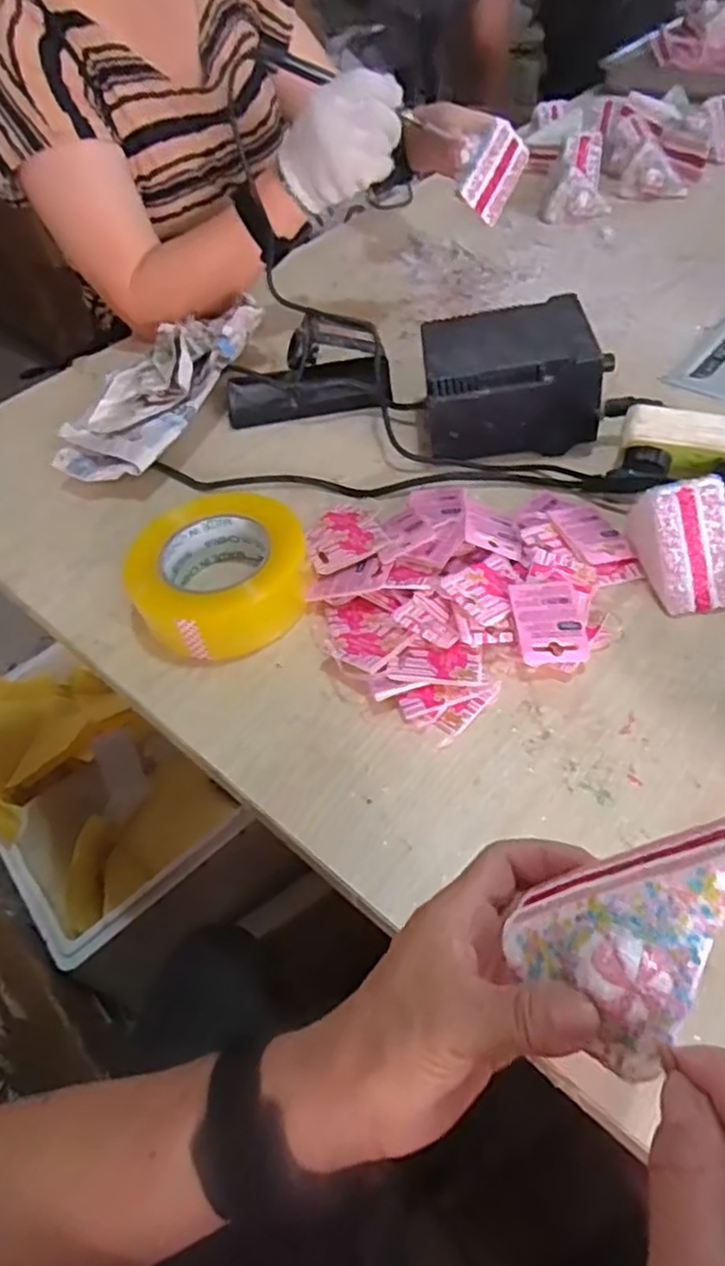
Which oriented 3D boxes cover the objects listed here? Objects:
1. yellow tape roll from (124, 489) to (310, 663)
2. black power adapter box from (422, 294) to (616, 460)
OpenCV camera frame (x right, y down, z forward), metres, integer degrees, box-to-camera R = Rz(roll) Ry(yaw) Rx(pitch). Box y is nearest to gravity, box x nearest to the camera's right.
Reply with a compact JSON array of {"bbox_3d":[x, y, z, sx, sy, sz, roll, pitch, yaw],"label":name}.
[{"bbox_3d":[-0.107,-0.046,0.518,0.129,0.045,0.128,-4,50,5],"label":"yellow tape roll"},{"bbox_3d":[0.130,-0.222,0.601,0.151,0.087,0.120,-3,50,5],"label":"black power adapter box"}]

